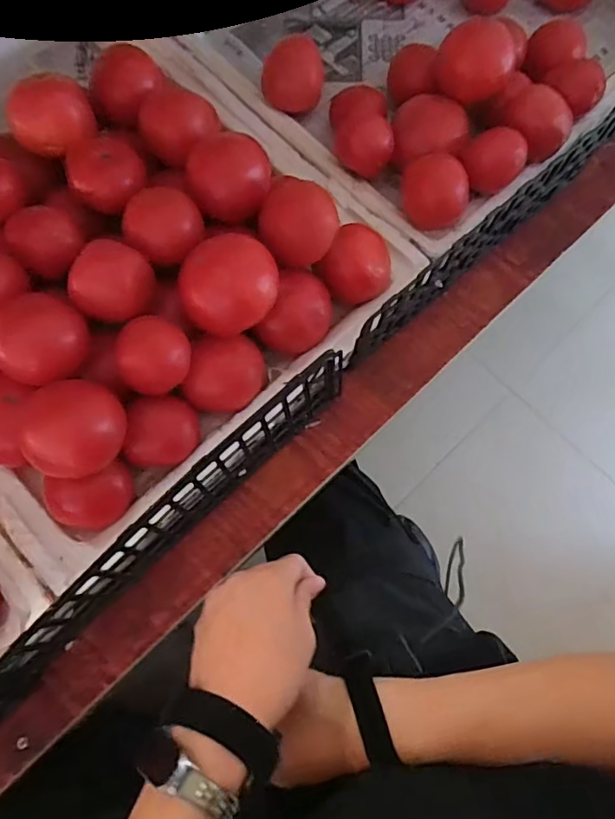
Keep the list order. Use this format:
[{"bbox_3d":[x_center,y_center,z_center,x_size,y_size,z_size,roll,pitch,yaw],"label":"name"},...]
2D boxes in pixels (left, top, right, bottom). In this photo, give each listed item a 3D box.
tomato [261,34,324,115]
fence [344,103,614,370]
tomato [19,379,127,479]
[{"bbox_3d":[-0.016,-0.343,0.556,0.062,0.062,0.049,-2,74,-2],"label":"tomato"},{"bbox_3d":[0.298,-0.278,0.562,0.689,0.112,0.017,-41,79,-12],"label":"fence"},{"bbox_3d":[-0.183,0.019,0.426,0.066,0.055,0.071,0,74,-1],"label":"tomato"}]

